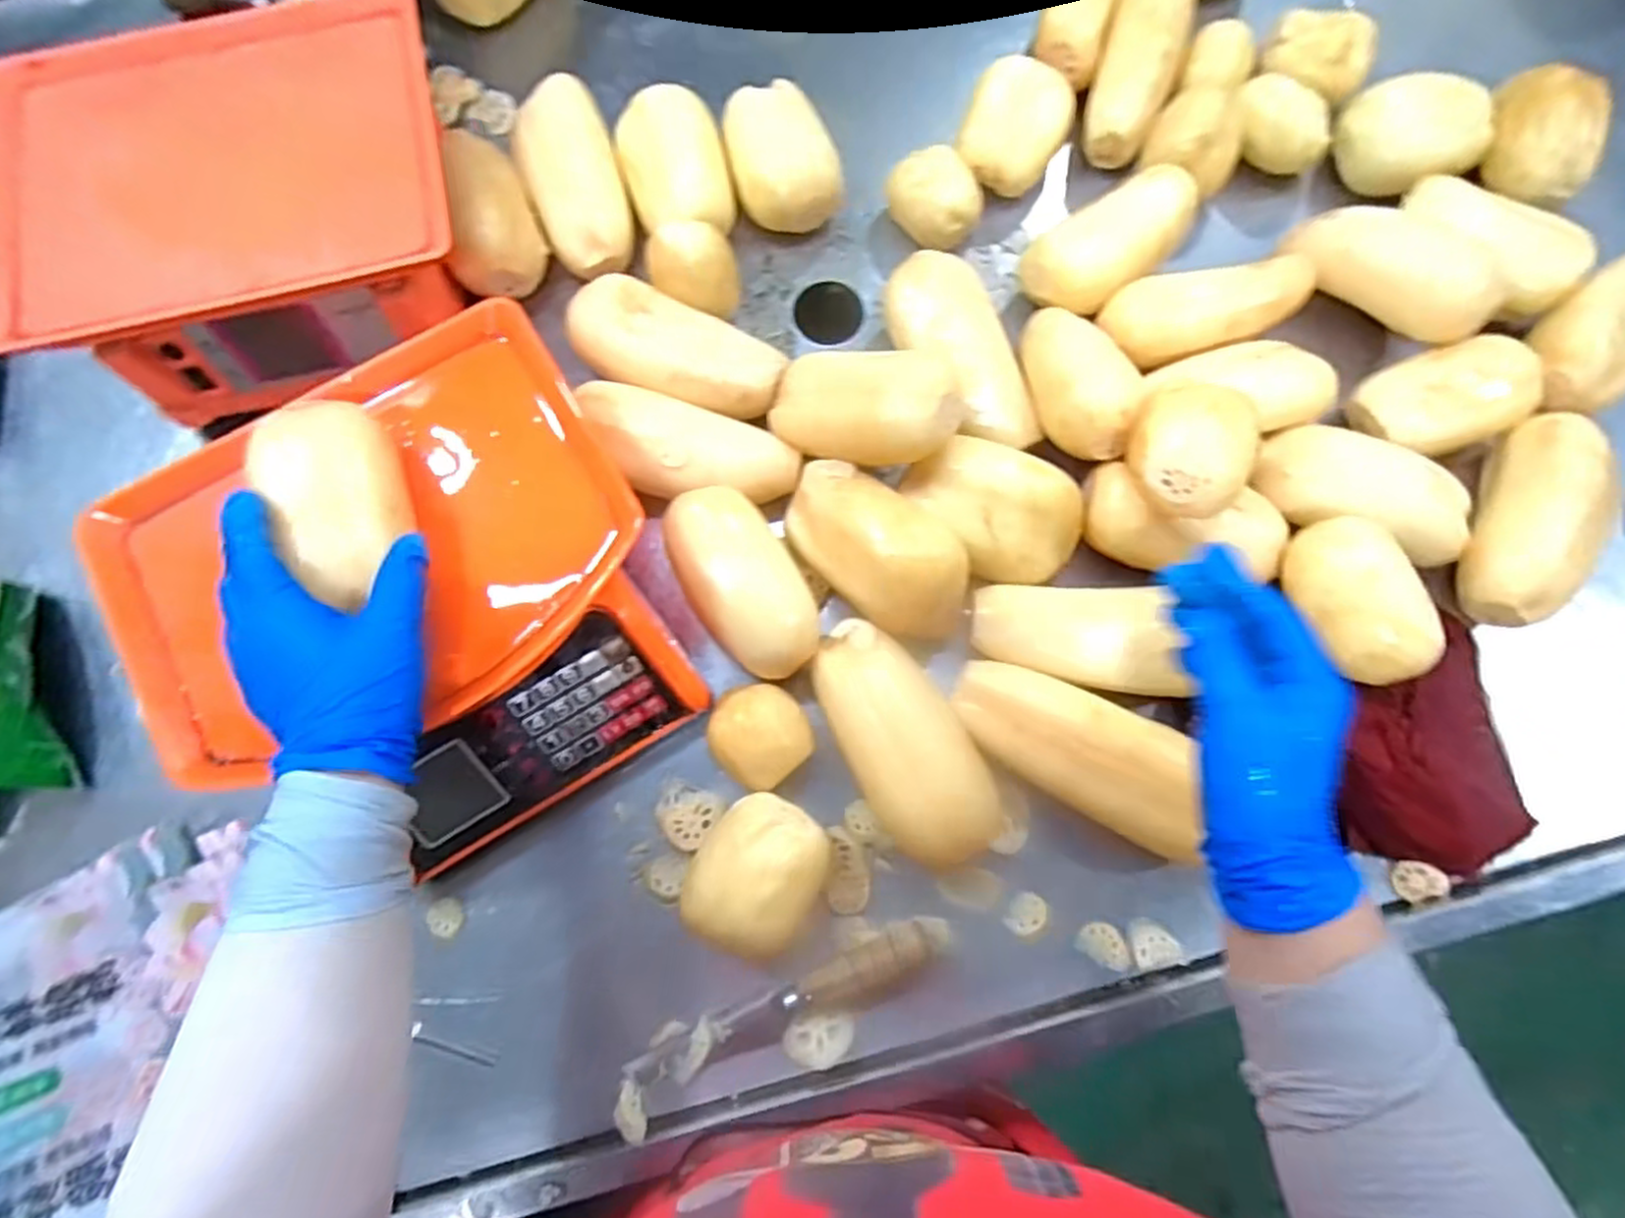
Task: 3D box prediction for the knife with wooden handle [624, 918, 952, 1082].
[{"bbox_3d":[-0.015,0.243,0.458,0.214,0.023,0.025,-24,77,-4],"label":"knife with wooden handle"}]

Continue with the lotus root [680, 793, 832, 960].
[{"bbox_3d":[-0.035,0.167,0.467,0.077,0.057,0.093,27,78,8],"label":"lotus root"}]

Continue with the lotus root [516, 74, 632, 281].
[{"bbox_3d":[-0.191,-0.341,0.597,0.070,0.052,0.155,-21,76,-3],"label":"lotus root"}]

